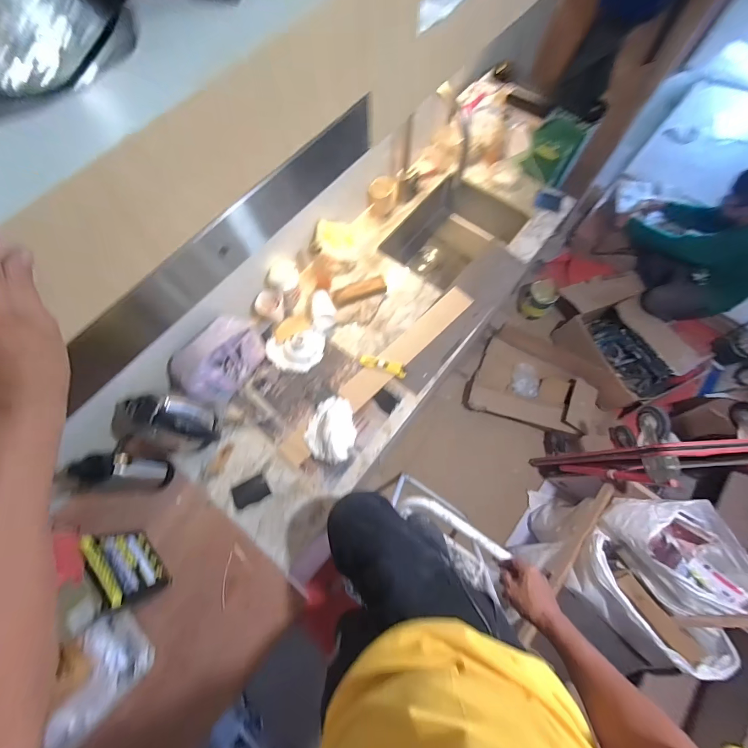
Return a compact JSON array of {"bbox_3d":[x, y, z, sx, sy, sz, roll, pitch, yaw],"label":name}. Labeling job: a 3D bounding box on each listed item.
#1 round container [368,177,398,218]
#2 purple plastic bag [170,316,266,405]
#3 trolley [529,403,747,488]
[{"bbox_3d":[0.028,-0.628,1.182,0.099,0.106,0.099,0,70,0],"label":"round container"},{"bbox_3d":[-0.416,-0.040,0.936,0.112,0.169,0.254,36,74,12],"label":"purple plastic bag"},{"bbox_3d":[1.083,0.306,1.336,0.569,0.862,0.285,-3,70,-1],"label":"trolley"}]

